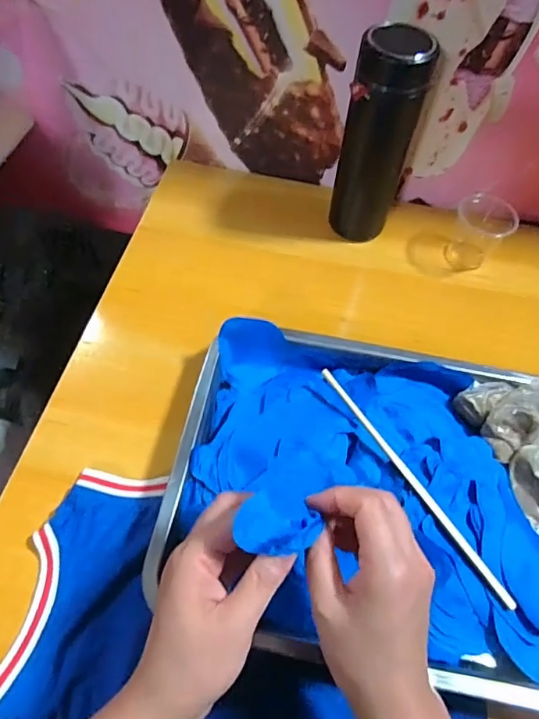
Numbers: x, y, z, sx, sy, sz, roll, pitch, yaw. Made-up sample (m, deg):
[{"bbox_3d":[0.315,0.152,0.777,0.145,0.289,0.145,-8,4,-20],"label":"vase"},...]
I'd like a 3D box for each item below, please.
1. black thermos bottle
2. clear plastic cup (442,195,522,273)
[{"bbox_3d":[0.113,-0.229,0.531,0.074,0.210,0.059,14,60,4],"label":"black thermos bottle"},{"bbox_3d":[0.243,-0.147,0.574,0.066,0.065,0.057,31,62,14],"label":"clear plastic cup"}]

